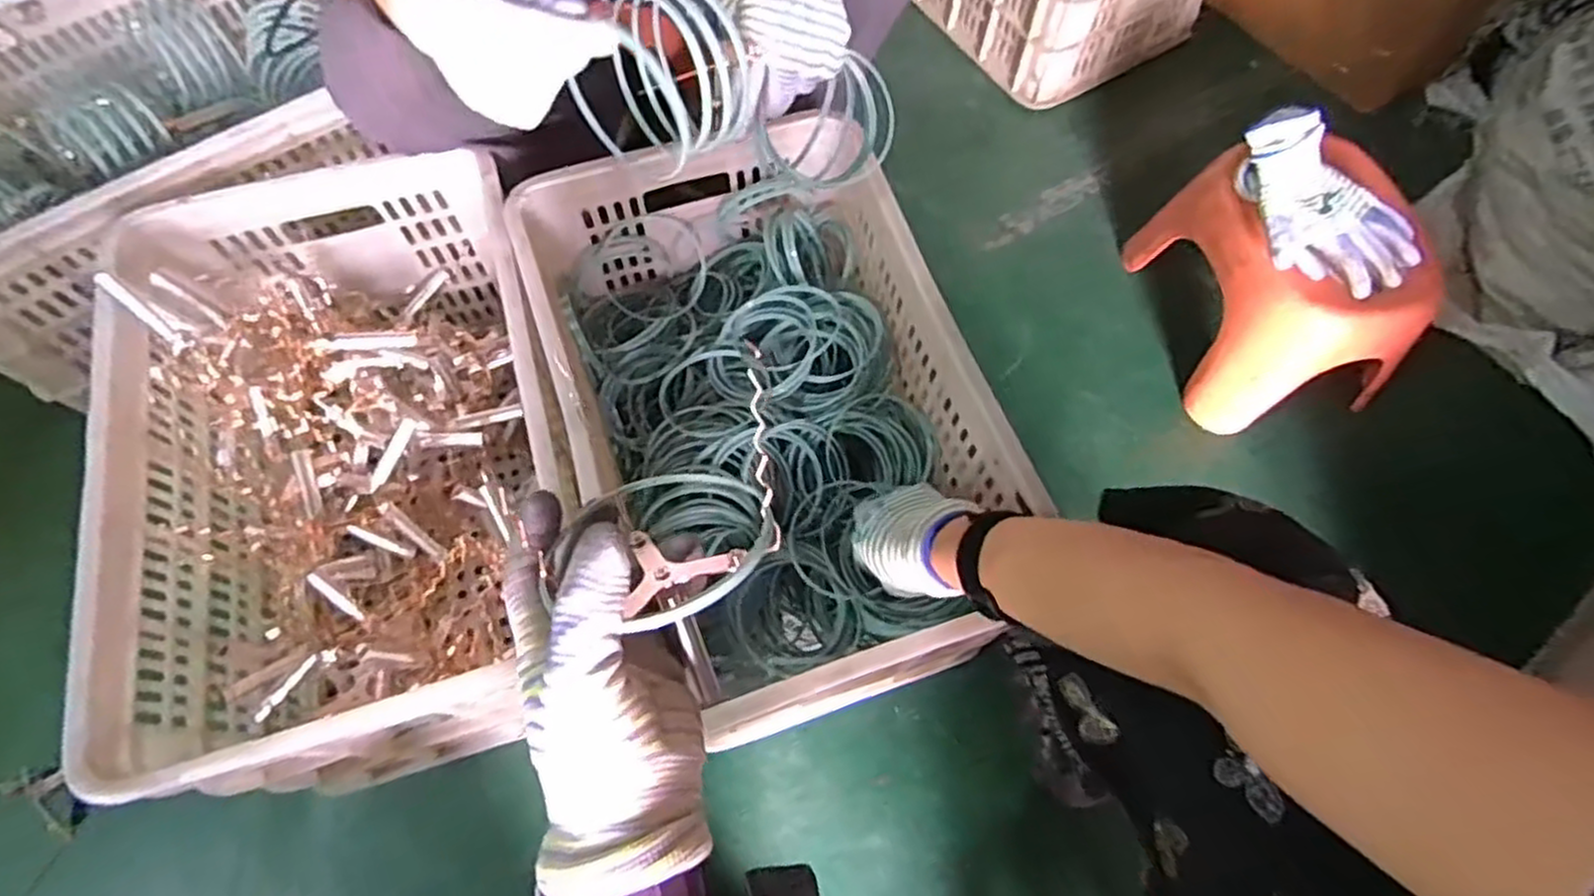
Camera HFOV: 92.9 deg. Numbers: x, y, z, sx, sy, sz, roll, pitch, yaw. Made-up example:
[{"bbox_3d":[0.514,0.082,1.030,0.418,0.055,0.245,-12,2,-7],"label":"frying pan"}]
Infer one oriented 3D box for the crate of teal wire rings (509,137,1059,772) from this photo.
[{"bbox_3d":[-0.029,-0.043,0.750,0.356,0.185,0.533,-17,67,-9],"label":"crate of teal wire rings"}]

